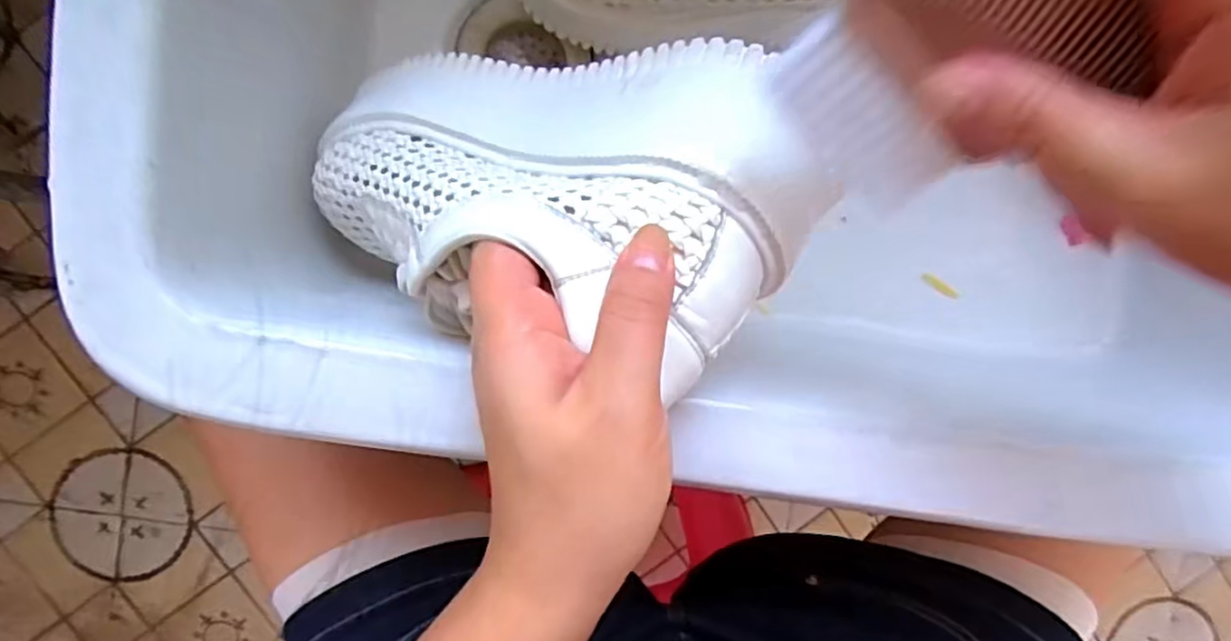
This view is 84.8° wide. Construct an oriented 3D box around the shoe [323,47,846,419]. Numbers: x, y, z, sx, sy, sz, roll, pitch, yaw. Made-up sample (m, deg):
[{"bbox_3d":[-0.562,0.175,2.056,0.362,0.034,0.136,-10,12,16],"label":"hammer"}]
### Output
[{"bbox_3d":[-0.041,-0.058,0.260,0.220,0.075,0.116,18,93,30],"label":"shoe"}]

